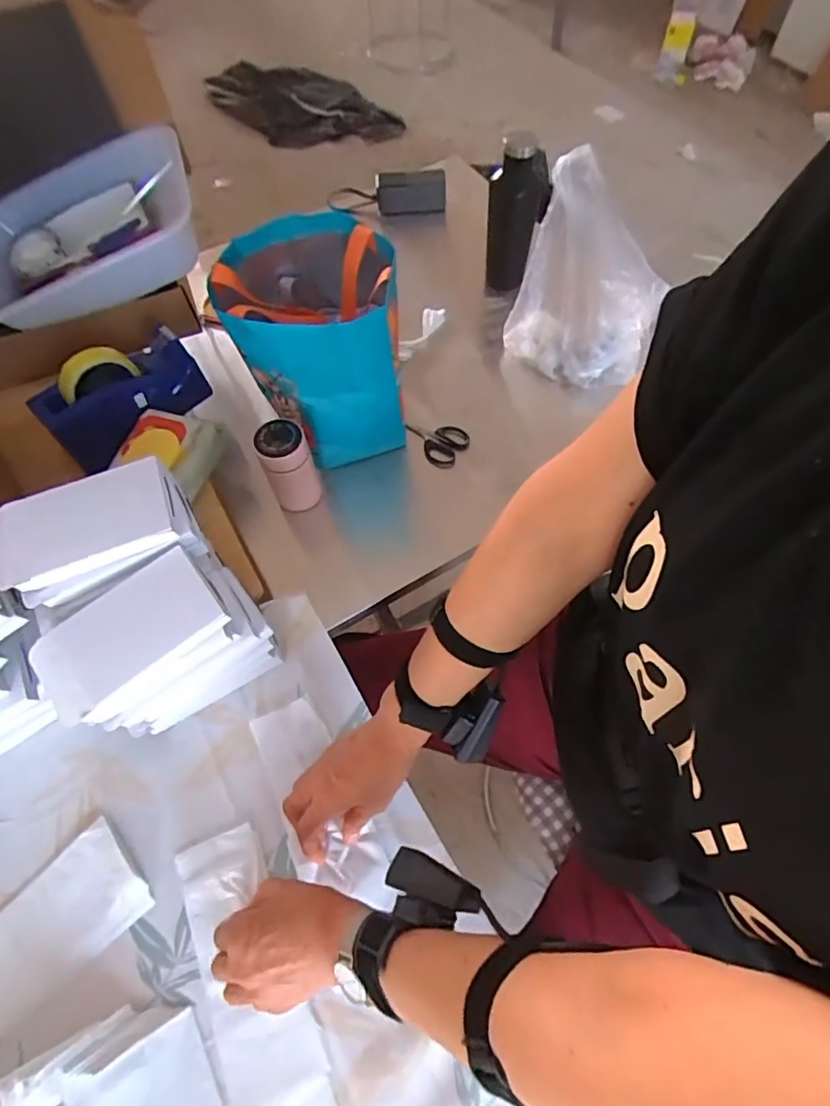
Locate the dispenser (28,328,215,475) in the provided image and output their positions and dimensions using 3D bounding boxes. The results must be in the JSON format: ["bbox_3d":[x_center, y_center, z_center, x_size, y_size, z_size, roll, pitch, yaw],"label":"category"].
[{"bbox_3d":[-0.379,-0.210,0.716,0.202,0.127,0.065,-36,44,-23],"label":"dispenser"}]

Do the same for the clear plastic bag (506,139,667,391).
[{"bbox_3d":[0.252,-0.375,0.781,0.206,0.226,0.157,19,65,11],"label":"clear plastic bag"}]

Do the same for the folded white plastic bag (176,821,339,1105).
[{"bbox_3d":[-0.140,0.391,0.478,0.079,0.012,0.276,-24,65,-10],"label":"folded white plastic bag"}]

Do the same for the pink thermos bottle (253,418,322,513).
[{"bbox_3d":[-0.161,-0.109,0.711,0.062,0.125,0.054,-20,64,-8],"label":"pink thermos bottle"}]

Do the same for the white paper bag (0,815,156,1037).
[{"bbox_3d":[-0.365,0.369,0.486,0.246,0.024,0.095,-42,69,-17],"label":"white paper bag"}]

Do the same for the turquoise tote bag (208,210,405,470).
[{"bbox_3d":[-0.126,-0.276,0.725,0.207,0.227,0.213,-8,63,-2],"label":"turquoise tote bag"}]

